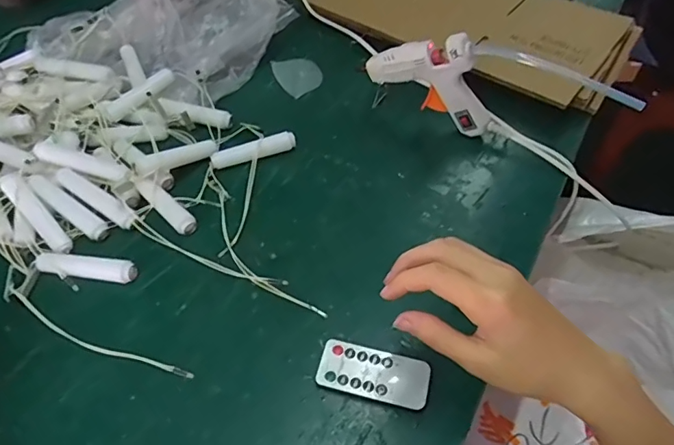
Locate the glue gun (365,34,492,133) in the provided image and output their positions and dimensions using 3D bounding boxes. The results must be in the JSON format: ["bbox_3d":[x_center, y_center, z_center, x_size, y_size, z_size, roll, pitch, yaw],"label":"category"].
[{"bbox_3d":[0.098,-0.148,0.517,0.136,0.107,0.024,21,56,17],"label":"glue gun"}]

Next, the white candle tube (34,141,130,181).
[{"bbox_3d":[-0.249,-0.059,0.489,0.095,0.019,0.021,16,62,1],"label":"white candle tube"}]

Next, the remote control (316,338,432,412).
[{"bbox_3d":[0.028,0.116,0.379,0.085,0.011,0.037,13,54,11],"label":"remote control"}]

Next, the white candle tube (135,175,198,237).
[{"bbox_3d":[-0.164,-0.017,0.476,0.075,0.023,0.020,38,63,26],"label":"white candle tube"}]

